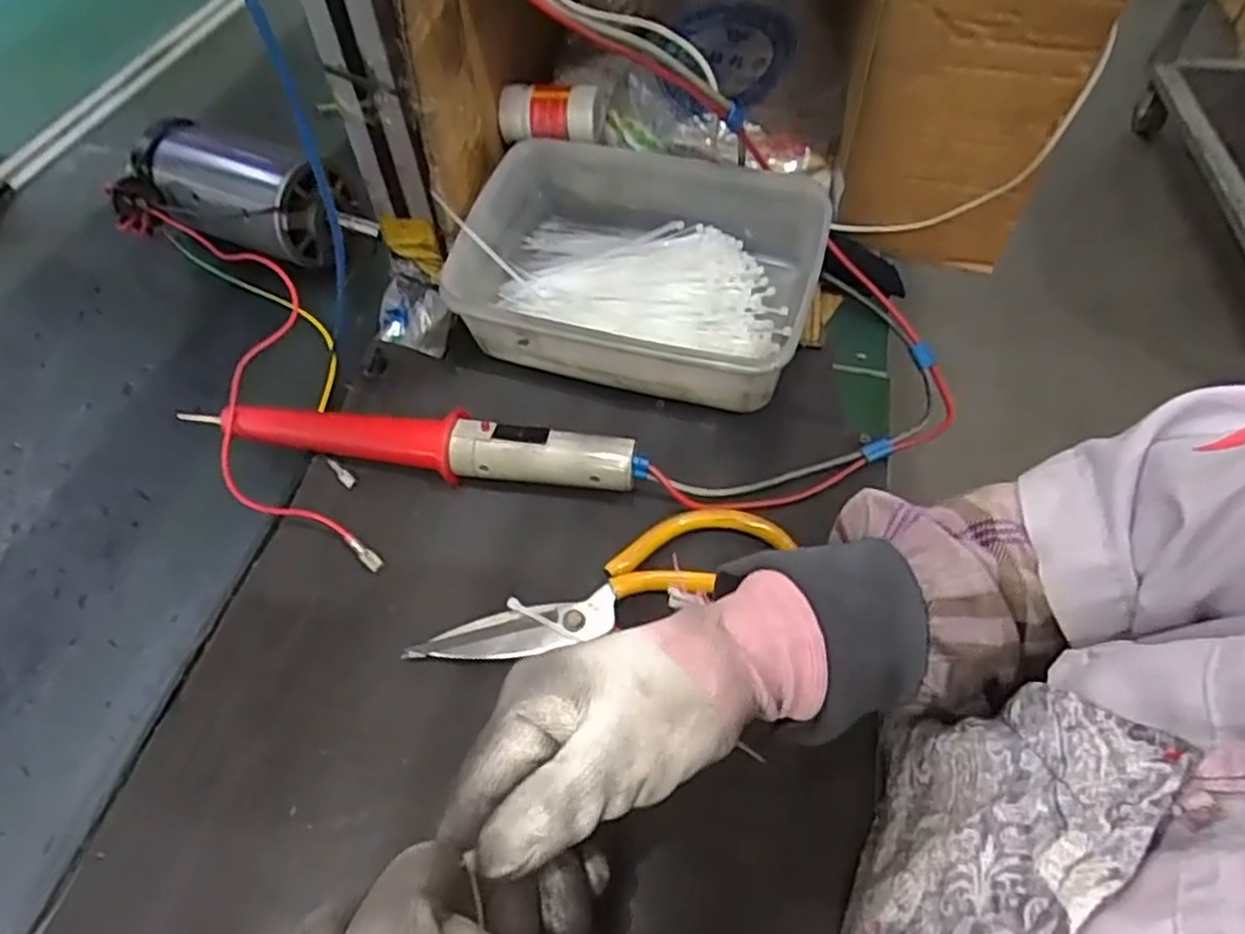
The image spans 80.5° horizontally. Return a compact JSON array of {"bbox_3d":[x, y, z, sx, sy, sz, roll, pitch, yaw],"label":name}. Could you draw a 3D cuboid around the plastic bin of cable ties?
[{"bbox_3d":[0.005,-0.126,0.486,0.220,0.087,0.153,14,56,12],"label":"plastic bin of cable ties"}]

